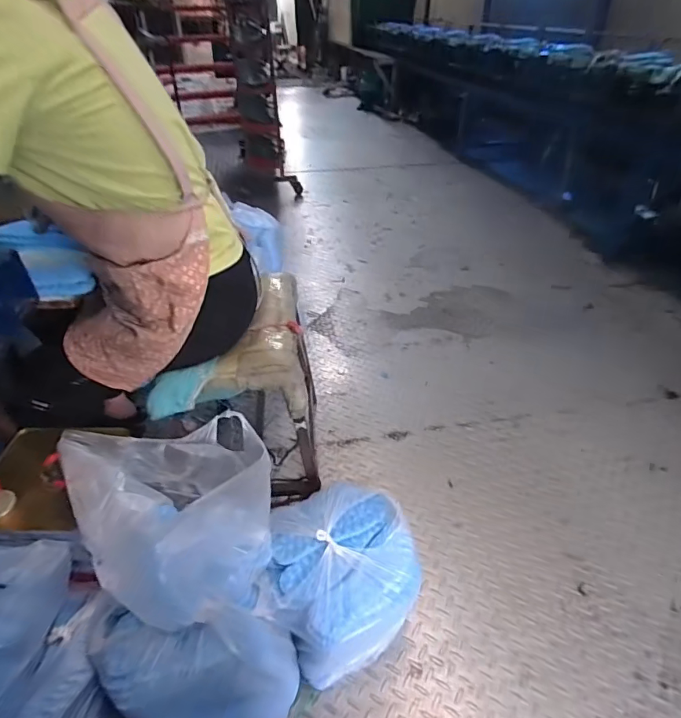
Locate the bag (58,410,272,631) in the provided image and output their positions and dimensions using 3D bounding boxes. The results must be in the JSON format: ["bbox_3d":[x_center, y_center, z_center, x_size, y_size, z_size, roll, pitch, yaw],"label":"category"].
[{"bbox_3d":[-0.291,0.257,0.808,0.322,0.217,0.348,-7,37,-7],"label":"bag"}]

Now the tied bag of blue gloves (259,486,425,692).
[{"bbox_3d":[-0.013,0.447,0.902,0.284,0.255,0.268,-25,42,-27],"label":"tied bag of blue gloves"}]

